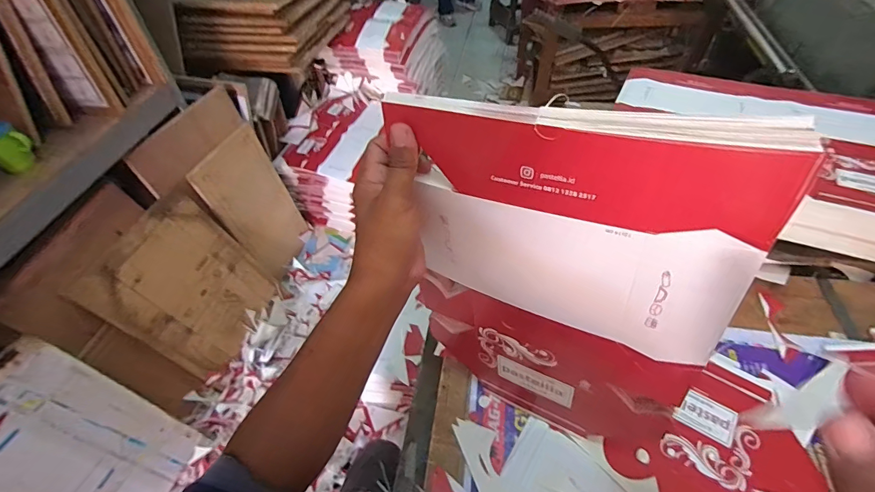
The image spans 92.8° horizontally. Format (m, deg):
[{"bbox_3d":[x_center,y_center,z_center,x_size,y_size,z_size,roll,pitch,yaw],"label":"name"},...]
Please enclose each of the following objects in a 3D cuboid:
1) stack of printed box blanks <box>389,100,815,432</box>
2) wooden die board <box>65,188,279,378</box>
[{"bbox_3d":[0.096,0.045,0.373,0.254,0.355,0.035,20,52,19],"label":"stack of printed box blanks"},{"bbox_3d":[-0.723,0.119,1.245,0.024,0.454,0.394,-7,46,31],"label":"wooden die board"}]

